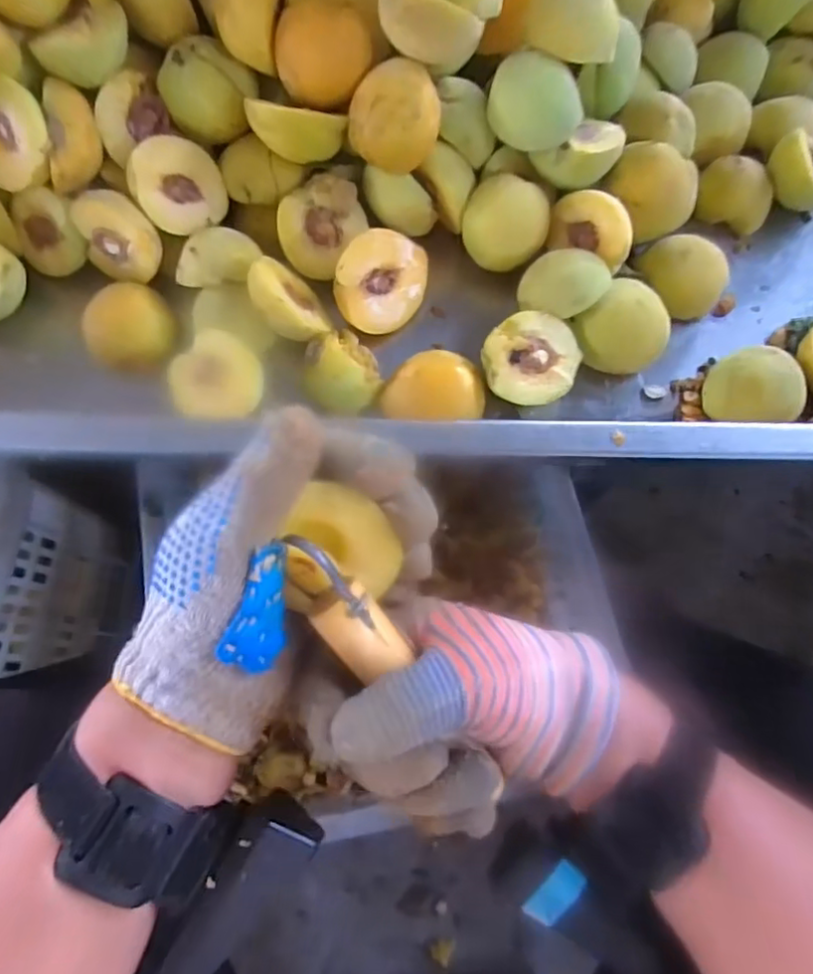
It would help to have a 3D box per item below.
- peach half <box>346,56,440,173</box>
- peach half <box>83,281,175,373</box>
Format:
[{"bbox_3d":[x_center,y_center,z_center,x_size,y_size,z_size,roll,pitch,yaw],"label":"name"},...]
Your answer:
[{"bbox_3d":[-0.005,-0.229,0.378,0.051,0.061,0.034,10,25,-32],"label":"peach half"},{"bbox_3d":[-0.182,-0.106,0.400,0.053,0.024,0.054,0,72,0],"label":"peach half"}]

